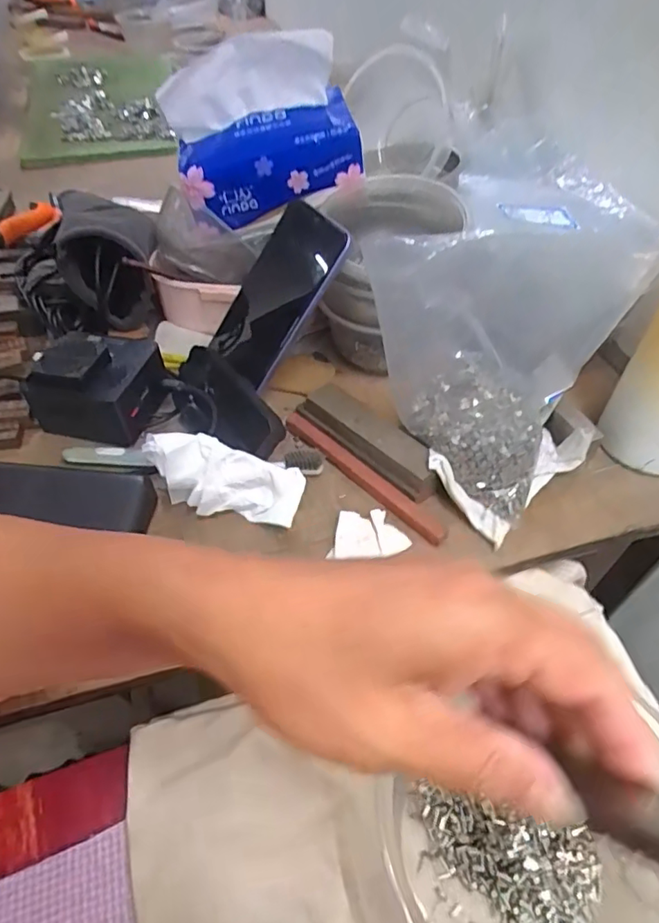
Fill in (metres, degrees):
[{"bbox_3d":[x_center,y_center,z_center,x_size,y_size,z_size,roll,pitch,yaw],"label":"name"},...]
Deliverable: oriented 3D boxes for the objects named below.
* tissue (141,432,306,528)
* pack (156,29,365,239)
[{"bbox_3d":[-0.068,0.013,0.352,0.103,0.039,0.028,21,49,-20],"label":"tissue"},{"bbox_3d":[-0.050,-0.249,0.413,0.138,0.110,0.068,-9,49,-9],"label":"pack"}]

